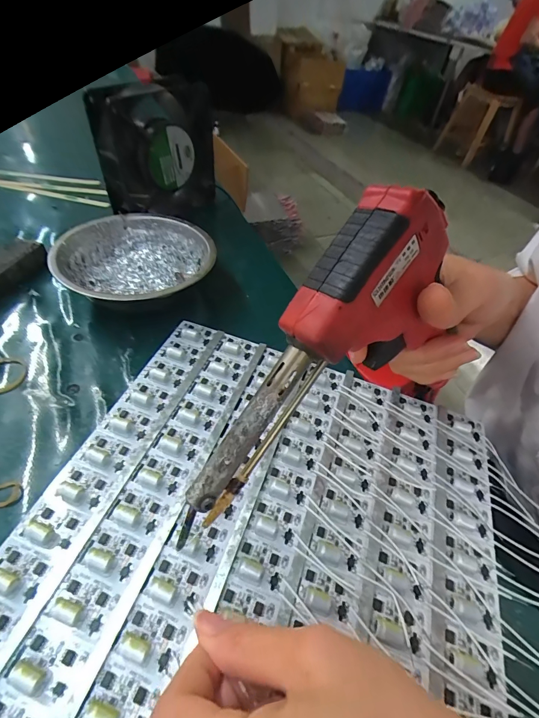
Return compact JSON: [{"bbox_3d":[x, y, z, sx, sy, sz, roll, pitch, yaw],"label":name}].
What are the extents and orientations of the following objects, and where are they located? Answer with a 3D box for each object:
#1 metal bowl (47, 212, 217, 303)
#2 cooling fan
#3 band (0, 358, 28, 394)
[{"bbox_3d":[-0.114,-0.081,0.315,0.122,0.039,0.129,3,48,-4],"label":"metal bowl"},{"bbox_3d":[-0.119,-0.219,0.383,0.118,0.127,0.038,-33,56,-28],"label":"cooling fan"},{"bbox_3d":[-0.187,0.010,0.252,0.028,0.004,0.031,-9,50,-15],"label":"band"}]

